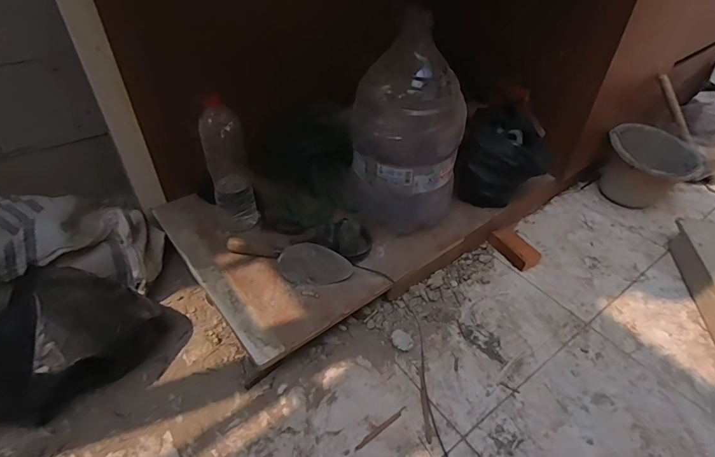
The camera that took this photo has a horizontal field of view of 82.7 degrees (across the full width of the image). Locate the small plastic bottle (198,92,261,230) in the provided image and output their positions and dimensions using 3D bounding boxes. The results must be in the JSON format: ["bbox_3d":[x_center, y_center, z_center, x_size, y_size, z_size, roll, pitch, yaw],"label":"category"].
[{"bbox_3d":[-0.287,-0.127,0.921,0.089,0.313,0.089,-8,42,-11],"label":"small plastic bottle"}]

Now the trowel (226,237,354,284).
[{"bbox_3d":[-0.150,0.059,0.859,0.271,0.064,0.069,13,43,13],"label":"trowel"}]

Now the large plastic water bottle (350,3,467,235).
[{"bbox_3d":[0.115,-0.189,0.873,0.200,0.395,0.197,31,49,29],"label":"large plastic water bottle"}]

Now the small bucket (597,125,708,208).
[{"bbox_3d":[0.826,-0.166,1.173,0.232,0.192,0.222,1,42,-1],"label":"small bucket"}]

